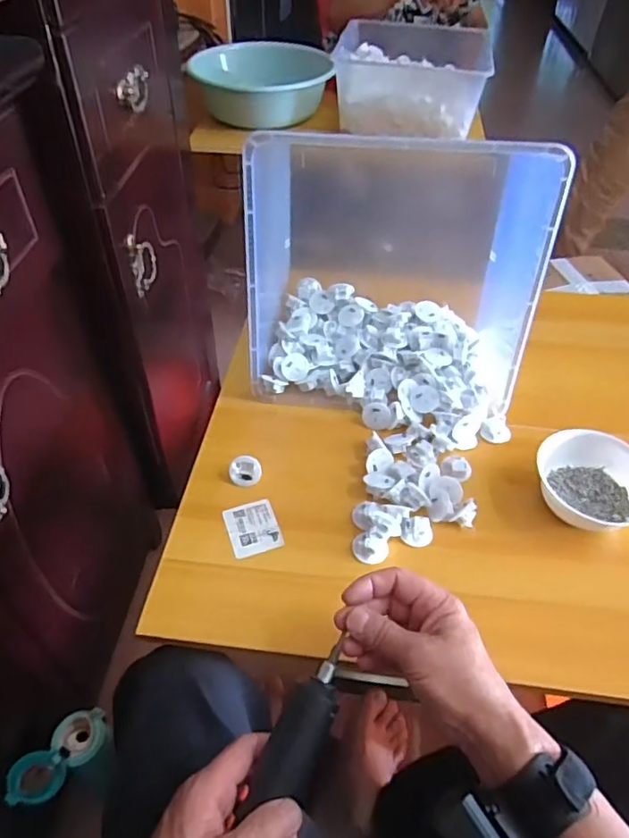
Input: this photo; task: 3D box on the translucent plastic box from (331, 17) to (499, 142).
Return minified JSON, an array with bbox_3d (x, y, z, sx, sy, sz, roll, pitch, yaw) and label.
[{"bbox_3d":[0.195,-0.690,1.159,0.282,0.118,0.349,11,47,8],"label":"translucent plastic box"}]

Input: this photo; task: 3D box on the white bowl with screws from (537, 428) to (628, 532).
[{"bbox_3d":[0.297,0.058,0.615,0.104,0.056,0.110,1,46,-1],"label":"white bowl with screws"}]

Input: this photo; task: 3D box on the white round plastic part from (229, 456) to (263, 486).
[{"bbox_3d":[-0.074,0.055,0.623,0.032,0.032,0.012,3,3,-7],"label":"white round plastic part"}]

